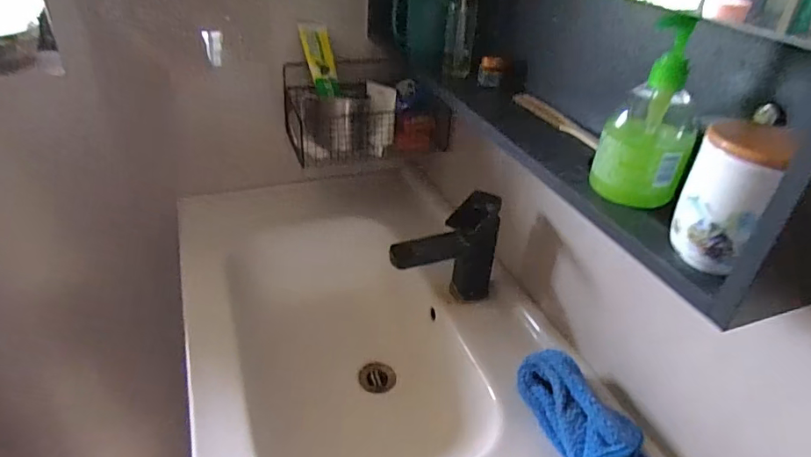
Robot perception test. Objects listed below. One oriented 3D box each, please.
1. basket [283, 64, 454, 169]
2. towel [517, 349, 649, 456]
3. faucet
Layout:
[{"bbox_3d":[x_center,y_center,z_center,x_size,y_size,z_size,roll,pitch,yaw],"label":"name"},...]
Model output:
[{"bbox_3d":[-0.071,-0.206,0.937,0.286,0.129,0.120,-4,33,-16],"label":"basket"},{"bbox_3d":[0.218,0.242,0.550,0.088,0.056,0.253,-19,52,-35],"label":"towel"},{"bbox_3d":[0.054,0.026,0.727,0.154,0.157,0.041,-2,32,-14],"label":"faucet"}]

